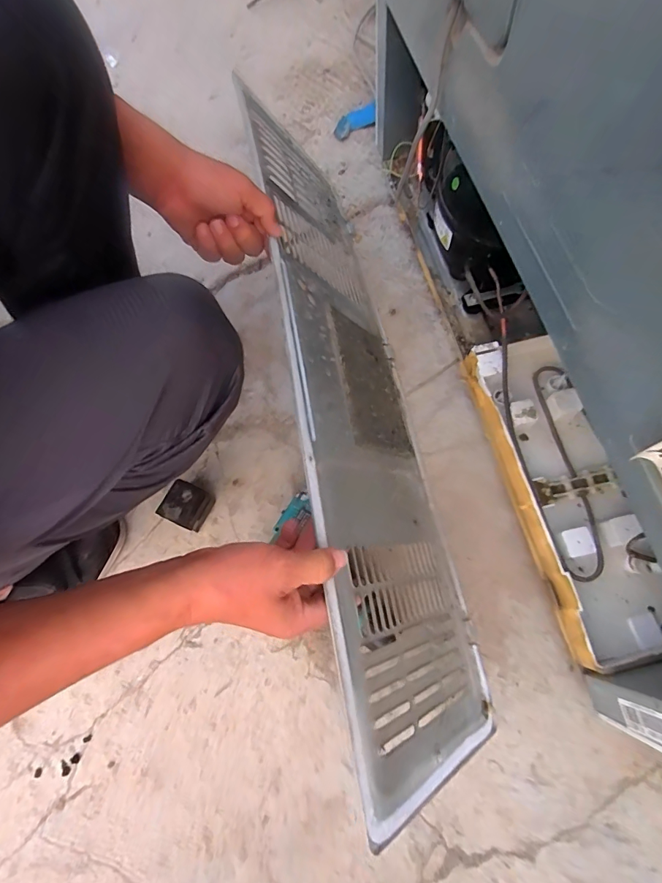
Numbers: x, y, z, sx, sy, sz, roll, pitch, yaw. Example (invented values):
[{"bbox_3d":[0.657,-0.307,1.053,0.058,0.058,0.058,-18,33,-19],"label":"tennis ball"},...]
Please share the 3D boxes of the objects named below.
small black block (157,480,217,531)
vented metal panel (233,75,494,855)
[{"bbox_3d":[-0.188,0.087,0.563,0.049,0.056,0.053,18,73,11],"label":"small black block"},{"bbox_3d":[0.024,-0.072,0.520,0.021,0.231,0.850,-24,68,35],"label":"vented metal panel"}]

